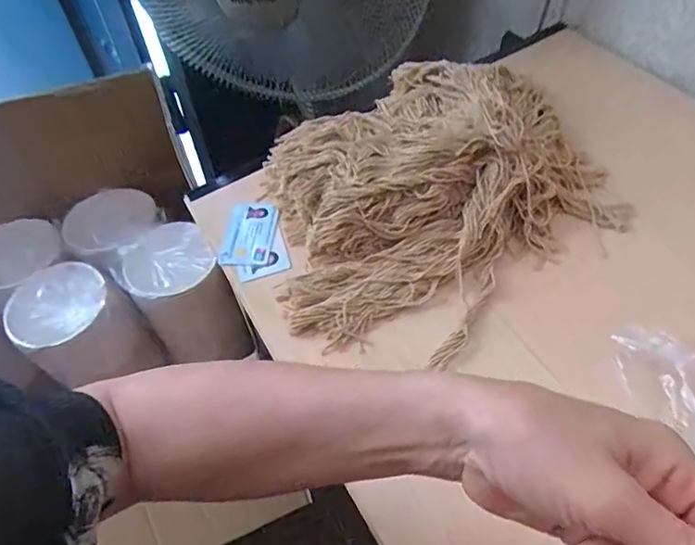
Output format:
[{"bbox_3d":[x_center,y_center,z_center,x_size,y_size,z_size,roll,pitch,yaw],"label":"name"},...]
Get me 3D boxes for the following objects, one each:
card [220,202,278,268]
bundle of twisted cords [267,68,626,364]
[{"bbox_3d":[-0.109,-0.043,0.589,0.055,0.008,0.087,-1,55,11],"label":"card"},{"bbox_3d":[0.072,-0.097,0.562,0.376,0.081,0.322,-33,57,-20],"label":"bundle of twisted cords"}]

